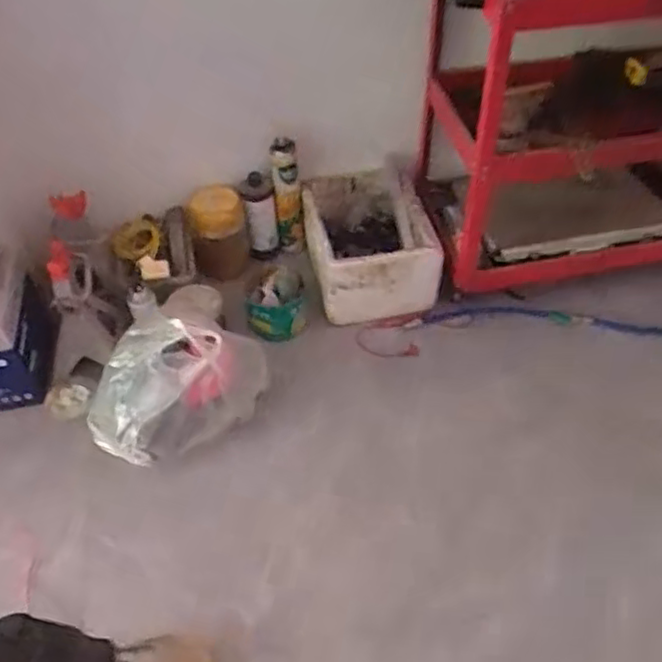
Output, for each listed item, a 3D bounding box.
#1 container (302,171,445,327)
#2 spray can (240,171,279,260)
[{"bbox_3d":[0.095,-0.200,1.645,0.308,0.215,0.355,-1,48,0],"label":"container"},{"bbox_3d":[-0.166,-0.269,1.631,0.082,0.209,0.066,-9,48,-6],"label":"spray can"}]

